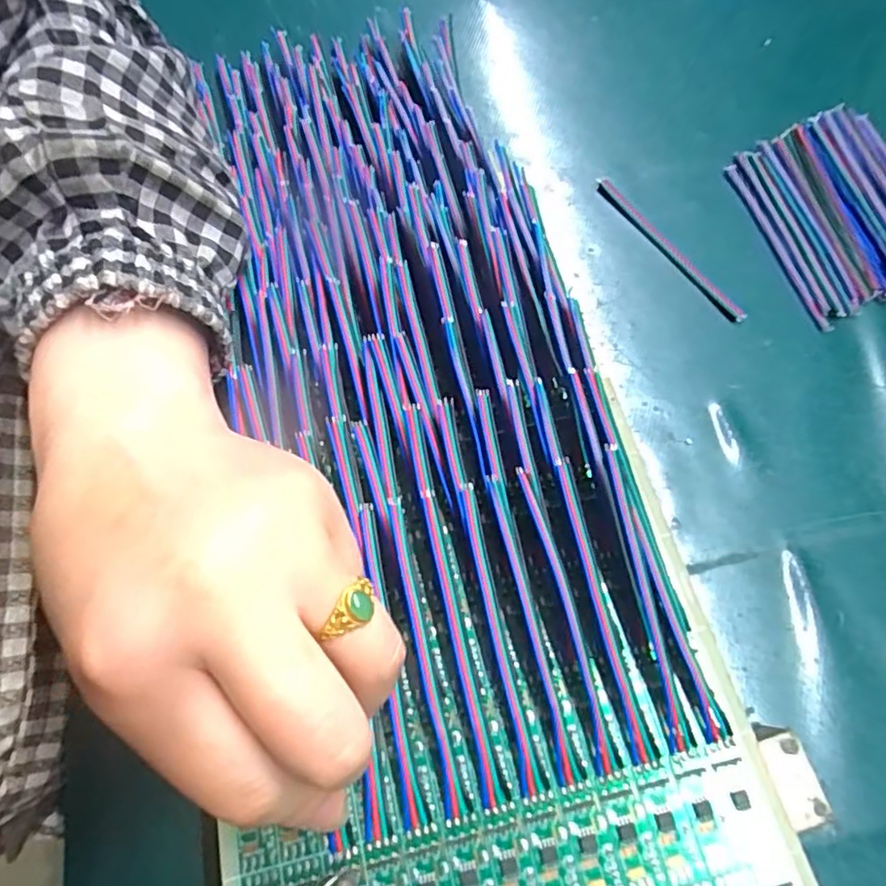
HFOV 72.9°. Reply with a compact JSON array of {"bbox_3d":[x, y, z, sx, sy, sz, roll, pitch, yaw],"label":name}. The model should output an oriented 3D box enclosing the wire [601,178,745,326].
[{"bbox_3d":[0.106,-0.092,0.282,0.007,0.004,0.096,-34,72,-11],"label":"wire"}]

